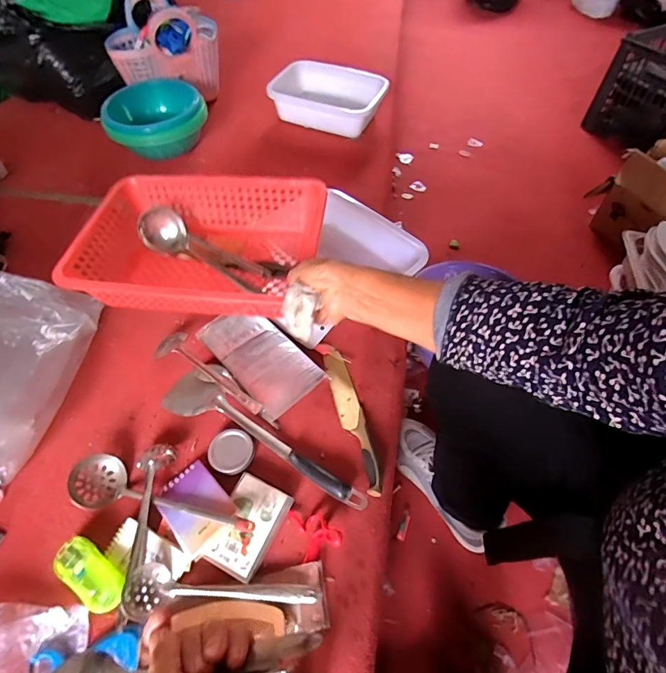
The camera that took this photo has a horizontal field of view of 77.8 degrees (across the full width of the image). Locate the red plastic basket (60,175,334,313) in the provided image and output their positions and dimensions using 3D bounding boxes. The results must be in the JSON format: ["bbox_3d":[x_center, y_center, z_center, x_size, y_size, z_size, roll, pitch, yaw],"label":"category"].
[{"bbox_3d":[-0.192,-0.121,0.588,0.300,0.090,0.231,6,55,4],"label":"red plastic basket"}]

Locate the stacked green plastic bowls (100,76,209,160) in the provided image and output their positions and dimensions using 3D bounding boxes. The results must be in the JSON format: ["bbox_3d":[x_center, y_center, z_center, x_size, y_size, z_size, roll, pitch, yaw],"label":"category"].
[{"bbox_3d":[-0.426,-0.527,1.011,0.237,0.116,0.180,-17,56,-12],"label":"stacked green plastic bowls"}]

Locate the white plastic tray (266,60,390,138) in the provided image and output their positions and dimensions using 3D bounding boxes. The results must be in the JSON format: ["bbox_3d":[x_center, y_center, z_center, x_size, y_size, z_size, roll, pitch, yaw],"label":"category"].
[{"bbox_3d":[-0.021,-0.644,1.117,0.316,0.084,0.198,17,56,12],"label":"white plastic tray"}]

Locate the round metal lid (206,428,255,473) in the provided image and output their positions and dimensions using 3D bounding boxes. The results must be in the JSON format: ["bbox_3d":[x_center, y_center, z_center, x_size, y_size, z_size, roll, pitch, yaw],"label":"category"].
[{"bbox_3d":[-0.142,0.162,0.584,0.059,0.020,0.061,0,54,0],"label":"round metal lid"}]

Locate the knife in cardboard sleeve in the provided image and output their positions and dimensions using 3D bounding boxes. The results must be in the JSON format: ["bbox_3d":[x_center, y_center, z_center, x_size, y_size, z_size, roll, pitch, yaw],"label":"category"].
[{"bbox_3d":[0.028,0.118,0.633,0.037,0.022,0.247,-13,56,-9],"label":"knife in cardboard sleeve"}]

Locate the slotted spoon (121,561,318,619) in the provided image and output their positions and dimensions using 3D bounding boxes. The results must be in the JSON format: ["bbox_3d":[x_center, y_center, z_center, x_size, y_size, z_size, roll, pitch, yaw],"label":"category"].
[{"bbox_3d":[-0.128,0.292,0.477,0.214,0.028,0.051,0,54,0],"label":"slotted spoon"}]

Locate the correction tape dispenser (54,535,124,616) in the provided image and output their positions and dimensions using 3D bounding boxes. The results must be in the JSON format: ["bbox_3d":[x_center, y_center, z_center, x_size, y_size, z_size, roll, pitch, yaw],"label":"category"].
[{"bbox_3d":[-0.290,0.280,0.489,0.098,0.017,0.044,30,60,20],"label":"correction tape dispenser"}]

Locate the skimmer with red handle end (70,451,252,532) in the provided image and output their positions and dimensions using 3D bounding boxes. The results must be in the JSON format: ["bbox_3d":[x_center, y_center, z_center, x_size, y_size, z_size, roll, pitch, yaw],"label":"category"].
[{"bbox_3d":[-0.224,0.217,0.519,0.248,0.031,0.066,20,57,13],"label":"skimmer with red handle end"}]

